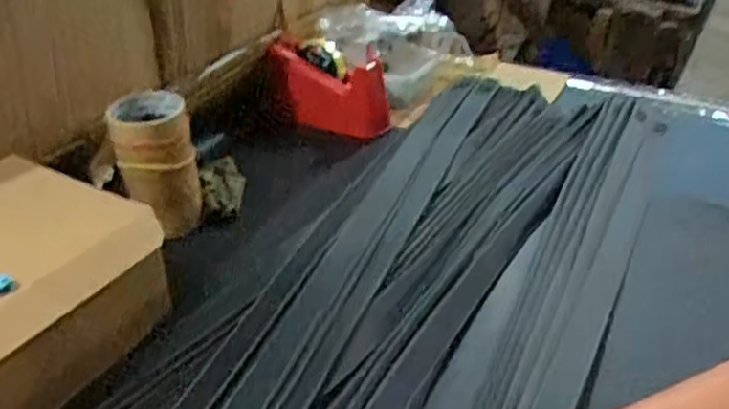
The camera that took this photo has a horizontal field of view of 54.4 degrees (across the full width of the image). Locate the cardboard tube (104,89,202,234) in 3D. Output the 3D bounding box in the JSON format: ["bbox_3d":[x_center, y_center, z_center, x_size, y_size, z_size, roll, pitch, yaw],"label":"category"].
[{"bbox_3d":[-0.233,-0.045,0.795,0.087,0.142,0.073,-5,33,-11],"label":"cardboard tube"}]

